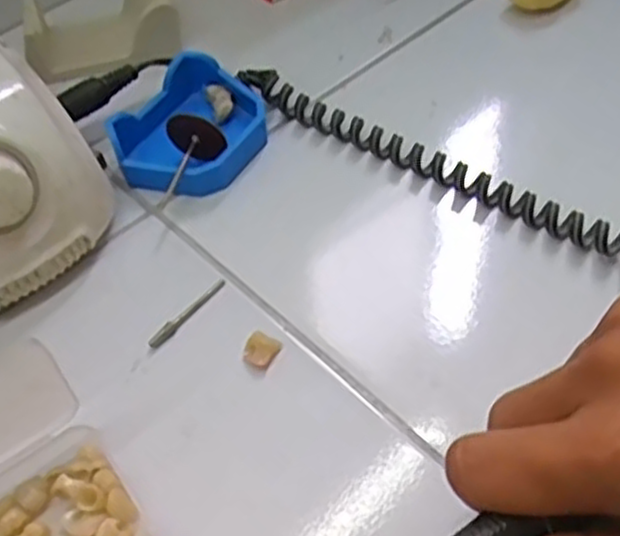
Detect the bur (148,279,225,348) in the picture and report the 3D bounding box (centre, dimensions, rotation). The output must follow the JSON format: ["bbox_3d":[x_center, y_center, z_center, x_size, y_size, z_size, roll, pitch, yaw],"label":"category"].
[{"bbox_3d":[-0.052,0.019,0.322,0.004,0.006,0.043,32,61,25],"label":"bur"}]

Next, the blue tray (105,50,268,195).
[{"bbox_3d":[-0.057,-0.073,0.379,0.063,0.029,0.077,19,57,18],"label":"blue tray"}]

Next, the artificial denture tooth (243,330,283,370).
[{"bbox_3d":[-0.020,0.033,0.307,0.014,0.007,0.015,23,58,20],"label":"artificial denture tooth"}]

